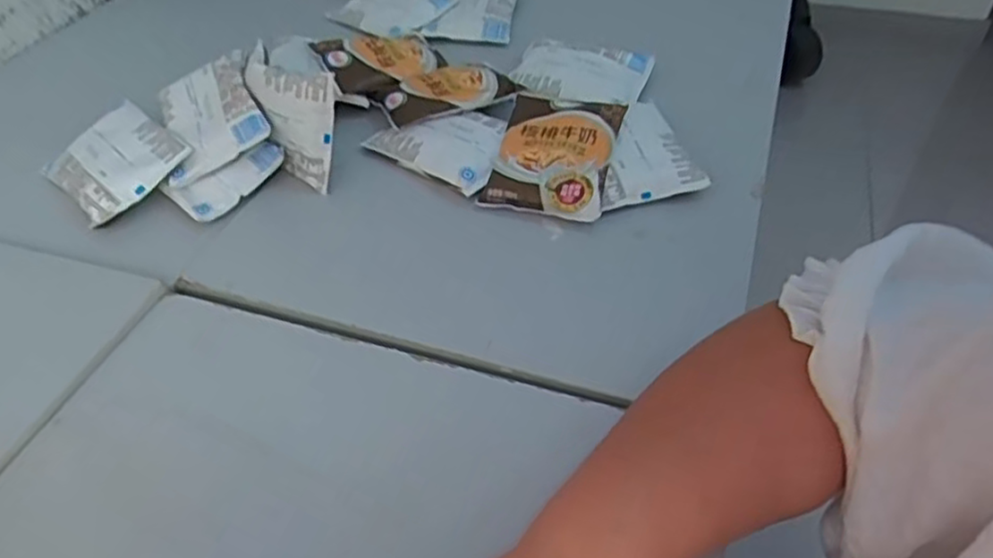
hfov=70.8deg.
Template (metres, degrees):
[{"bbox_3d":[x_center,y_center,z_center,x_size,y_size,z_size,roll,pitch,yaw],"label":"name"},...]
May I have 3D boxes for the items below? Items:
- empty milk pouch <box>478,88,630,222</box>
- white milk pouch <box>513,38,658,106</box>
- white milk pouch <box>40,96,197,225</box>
[{"bbox_3d":[0.049,-0.109,0.575,0.094,0.027,0.122,12,47,13],"label":"empty milk pouch"},{"bbox_3d":[0.081,-0.199,0.676,0.126,0.033,0.063,11,47,13],"label":"white milk pouch"},{"bbox_3d":[-0.323,-0.103,0.590,0.109,0.017,0.093,35,70,28],"label":"white milk pouch"}]

